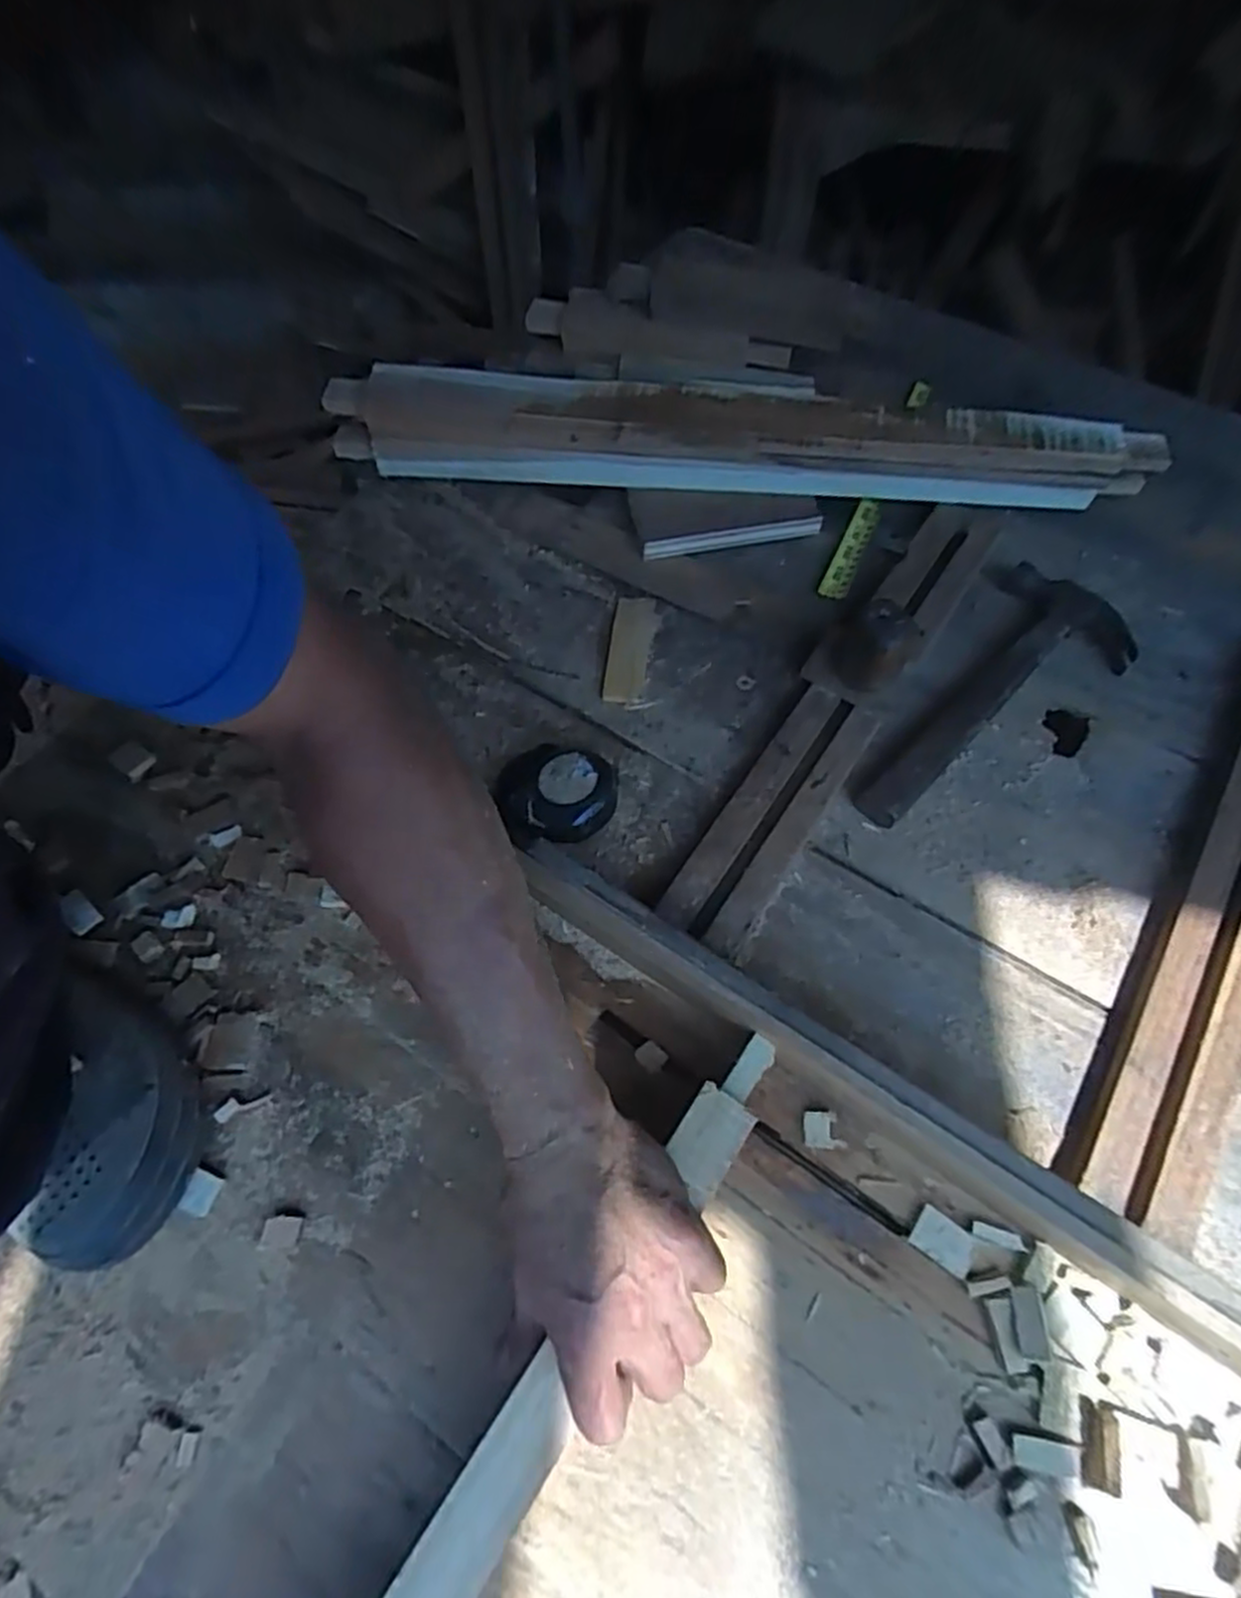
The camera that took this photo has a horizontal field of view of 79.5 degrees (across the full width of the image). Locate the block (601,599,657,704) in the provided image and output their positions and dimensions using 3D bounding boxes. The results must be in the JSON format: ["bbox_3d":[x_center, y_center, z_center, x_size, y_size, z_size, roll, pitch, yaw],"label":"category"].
[{"bbox_3d":[0.007,-0.119,0.591,0.033,0.004,0.102,9,64,5],"label":"block"}]

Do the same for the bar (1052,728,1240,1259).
[{"bbox_3d":[0.399,0.058,0.481,0.065,0.027,0.452,33,68,15],"label":"bar"}]

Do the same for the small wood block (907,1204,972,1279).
[{"bbox_3d":[0.173,0.237,0.401,0.030,0.008,0.021,31,68,15],"label":"small wood block"}]

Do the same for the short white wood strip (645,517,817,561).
[{"bbox_3d":[0.095,-0.223,0.635,0.151,0.010,0.014,-9,64,-4],"label":"short white wood strip"}]

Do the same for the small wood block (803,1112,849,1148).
[{"bbox_3d":[0.116,0.189,0.427,0.022,0.008,0.020,0,64,0],"label":"small wood block"}]

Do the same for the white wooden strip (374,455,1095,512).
[{"bbox_3d":[0.088,-0.273,0.641,0.597,0.034,0.007,5,64,3],"label":"white wooden strip"}]

